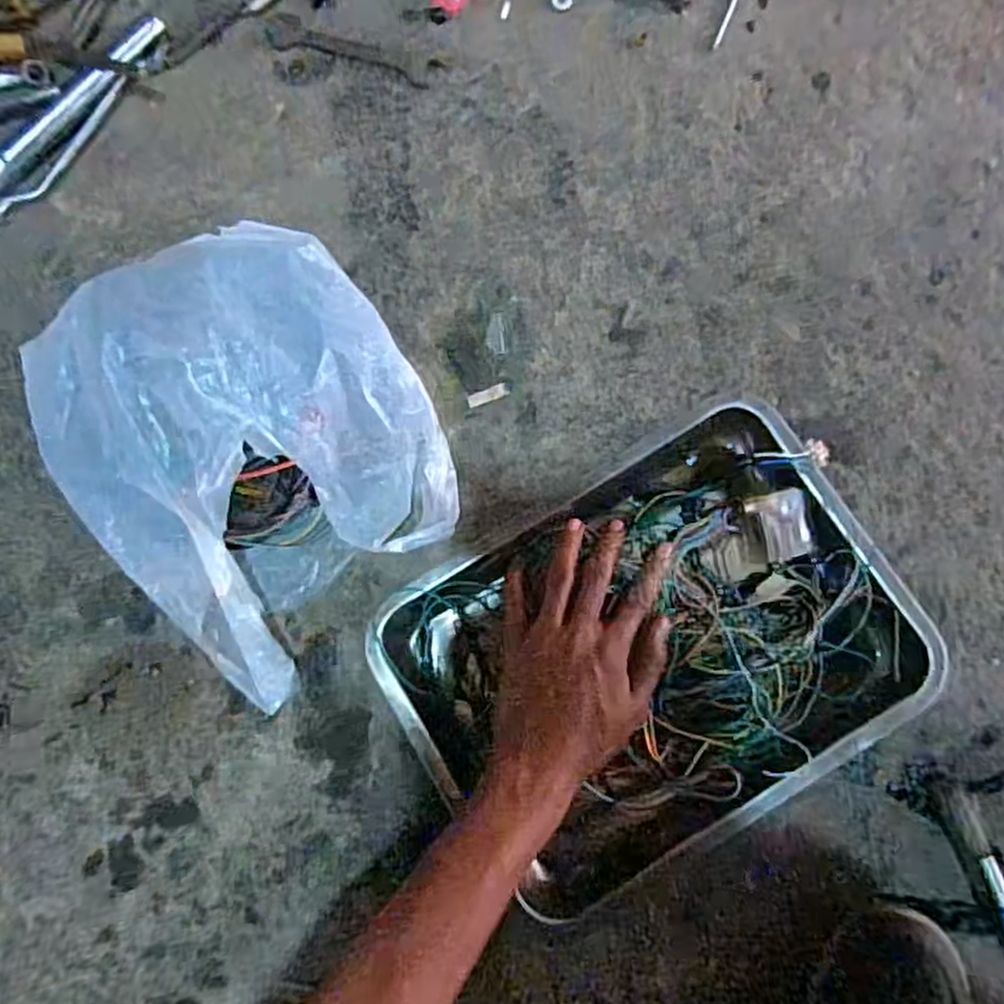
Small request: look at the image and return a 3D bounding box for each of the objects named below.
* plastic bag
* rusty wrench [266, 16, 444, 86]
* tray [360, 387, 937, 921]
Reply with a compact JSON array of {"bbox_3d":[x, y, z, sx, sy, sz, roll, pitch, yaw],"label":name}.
[{"bbox_3d":[-0.191,-0.048,0.541,0.259,0.114,0.317,-38,80,-4],"label":"plastic bag"},{"bbox_3d":[-0.131,-0.398,0.641,0.155,0.004,0.029,16,83,3],"label":"rusty wrench"},{"bbox_3d":[0.111,0.115,0.536,0.346,0.057,0.268,-30,83,-3],"label":"tray"}]

